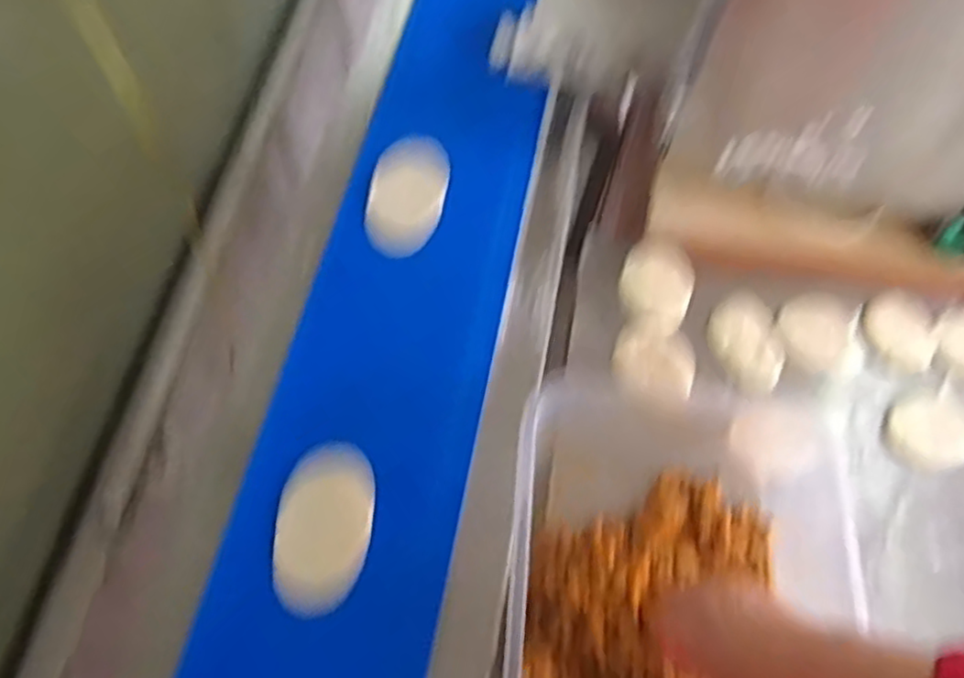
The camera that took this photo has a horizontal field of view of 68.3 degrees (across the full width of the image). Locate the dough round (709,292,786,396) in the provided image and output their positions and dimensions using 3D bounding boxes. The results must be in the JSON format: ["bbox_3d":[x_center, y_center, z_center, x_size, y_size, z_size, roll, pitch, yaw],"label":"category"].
[{"bbox_3d":[0.295,0.004,0.793,0.075,0.023,0.107,-15,66,-11],"label":"dough round"}]

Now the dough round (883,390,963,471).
[{"bbox_3d":[0.490,0.099,0.772,0.097,0.015,0.085,-2,64,-5],"label":"dough round"}]

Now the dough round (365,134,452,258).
[{"bbox_3d":[-0.084,-0.160,0.796,0.081,0.014,0.157,9,64,0],"label":"dough round"}]

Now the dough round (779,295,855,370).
[{"bbox_3d":[0.382,-0.010,0.806,0.080,0.019,0.084,1,64,-3],"label":"dough round"}]

